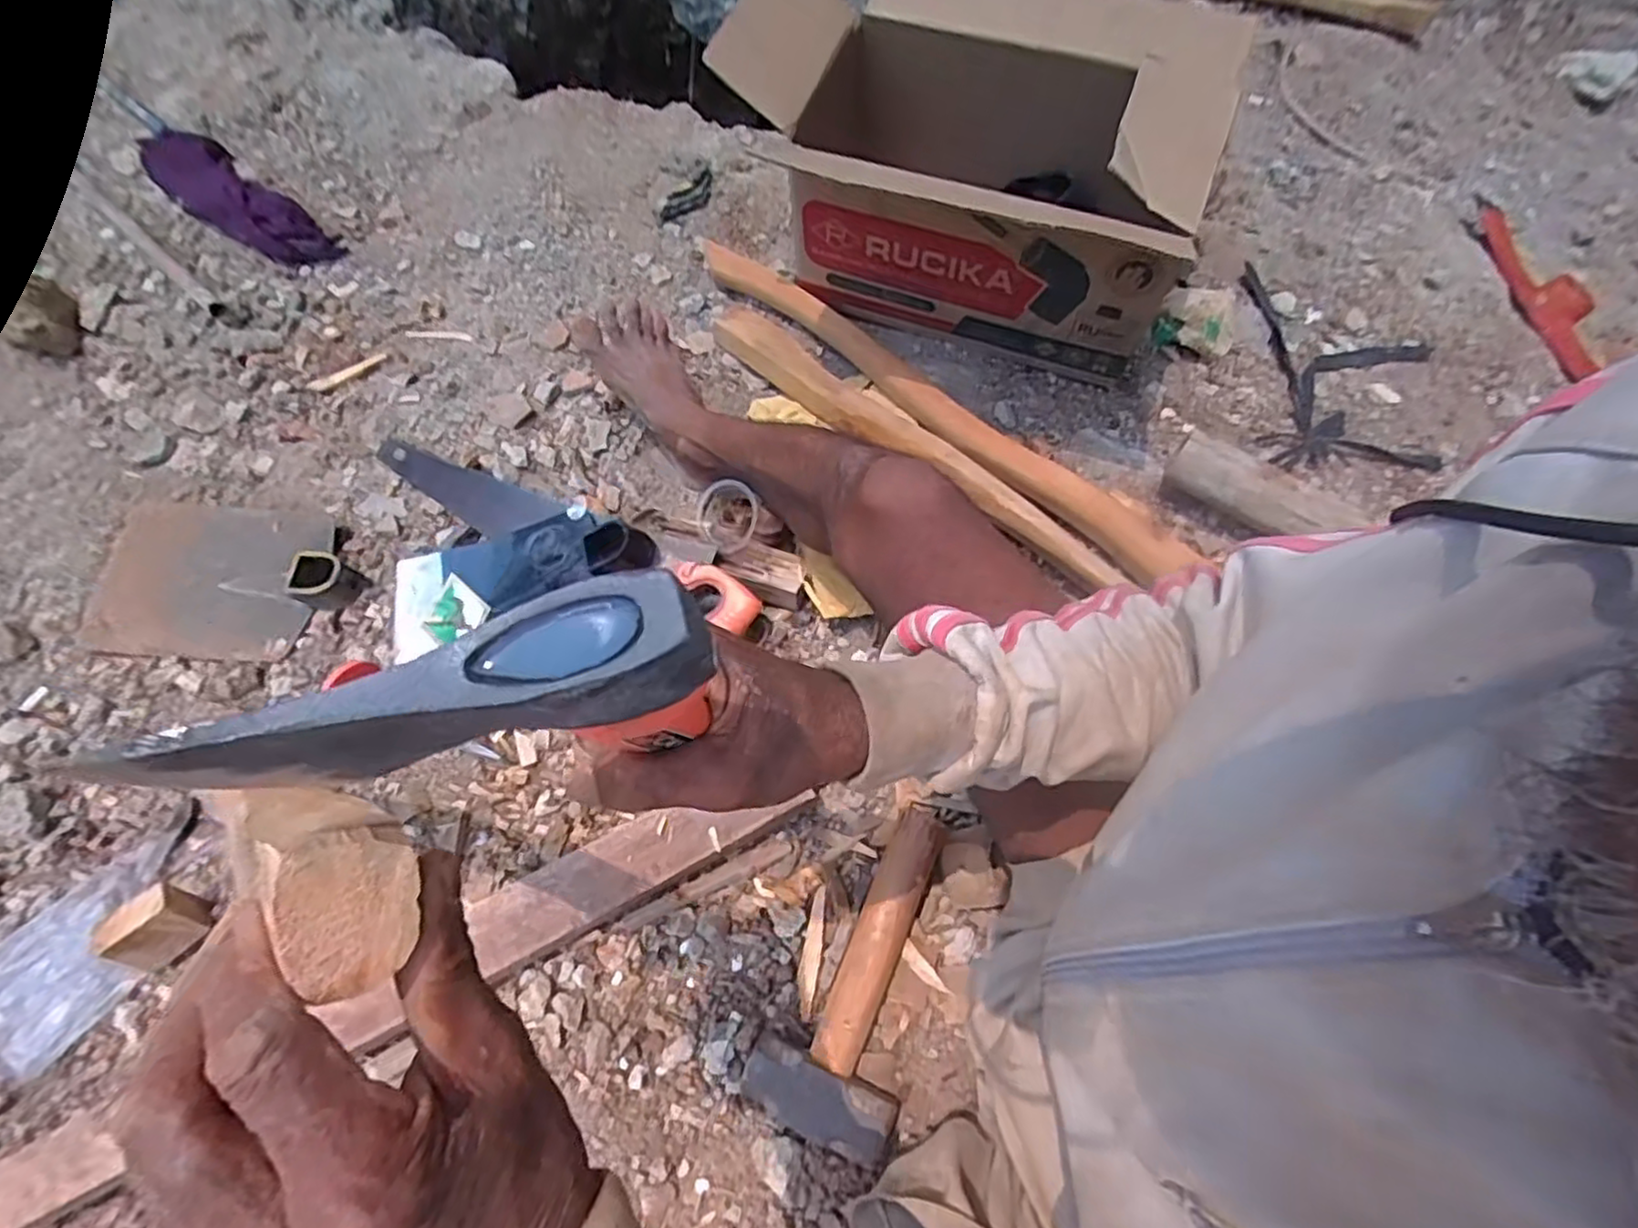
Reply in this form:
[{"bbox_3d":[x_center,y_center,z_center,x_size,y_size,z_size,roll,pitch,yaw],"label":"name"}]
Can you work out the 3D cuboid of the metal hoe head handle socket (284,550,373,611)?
[{"bbox_3d":[-0.520,-0.032,0.749,0.054,0.053,0.056,21,67,13],"label":"metal hoe head handle socket"}]

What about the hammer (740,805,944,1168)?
[{"bbox_3d":[0.038,0.275,0.558,0.110,0.049,0.239,23,65,11],"label":"hammer"}]

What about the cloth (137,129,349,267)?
[{"bbox_3d":[-0.774,-0.548,0.938,0.309,0.076,0.098,35,68,16],"label":"cloth"}]

